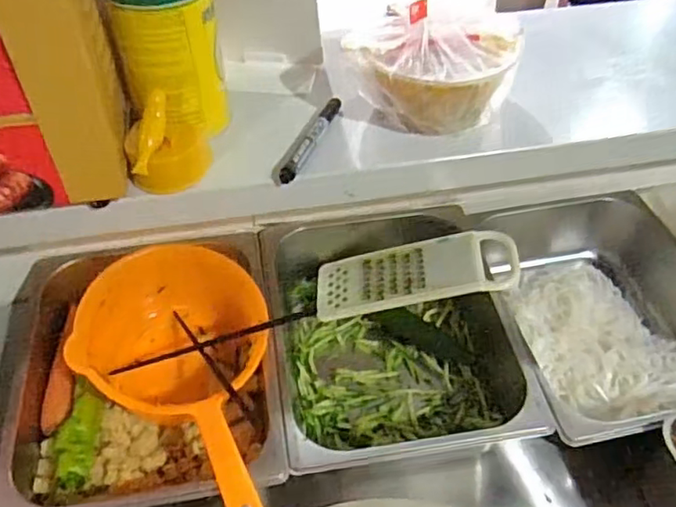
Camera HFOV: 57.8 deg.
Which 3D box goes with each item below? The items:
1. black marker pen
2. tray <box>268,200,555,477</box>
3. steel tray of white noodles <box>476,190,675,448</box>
[{"bbox_3d":[-0.025,-0.123,0.640,0.016,0.010,0.144,16,49,14],"label":"black marker pen"},{"bbox_3d":[0.056,0.097,0.718,0.270,0.101,0.333,-7,47,-7],"label":"tray"},{"bbox_3d":[0.314,0.074,0.745,0.267,0.099,0.336,-8,48,-8],"label":"steel tray of white noodles"}]

